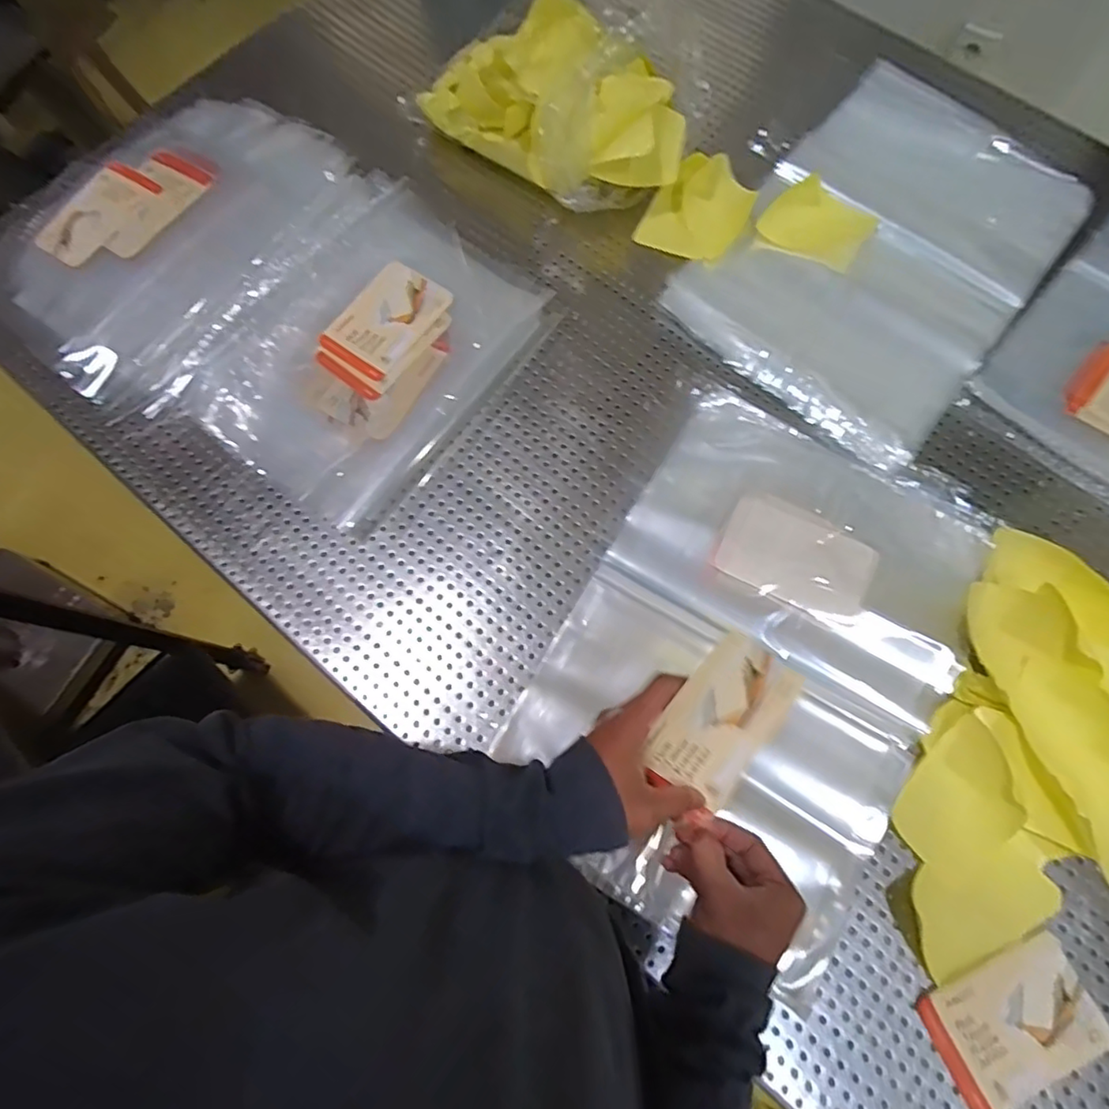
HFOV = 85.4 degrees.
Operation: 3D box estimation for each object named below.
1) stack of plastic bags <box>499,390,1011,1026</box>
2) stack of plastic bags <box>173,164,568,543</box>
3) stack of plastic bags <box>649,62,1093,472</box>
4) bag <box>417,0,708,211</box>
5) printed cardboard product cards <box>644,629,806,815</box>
[{"bbox_3d":[0.179,0.093,0.543,0.326,0.035,0.472,30,77,9],"label":"stack of plastic bags"},{"bbox_3d":[-0.188,-0.216,0.627,0.267,0.025,0.335,38,77,-1],"label":"stack of plastic bags"},{"bbox_3d":[0.374,-0.347,0.666,0.306,0.033,0.450,38,79,11],"label":"stack of plastic bags"},{"bbox_3d":[0.008,-0.516,0.685,0.288,0.141,0.194,33,78,10],"label":"bag"},{"bbox_3d":[0.119,0.116,0.423,0.077,0.009,0.113,33,96,-11],"label":"printed cardboard product cards"}]

